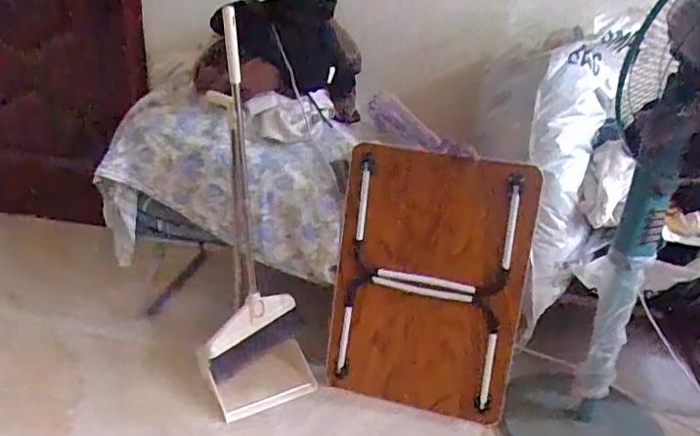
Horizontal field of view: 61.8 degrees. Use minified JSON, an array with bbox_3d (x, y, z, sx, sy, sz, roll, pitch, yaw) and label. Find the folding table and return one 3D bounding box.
[{"bbox_3d":[0.204,0.166,1.527,0.482,0.669,0.052,8,3,7],"label":"folding table"}]

